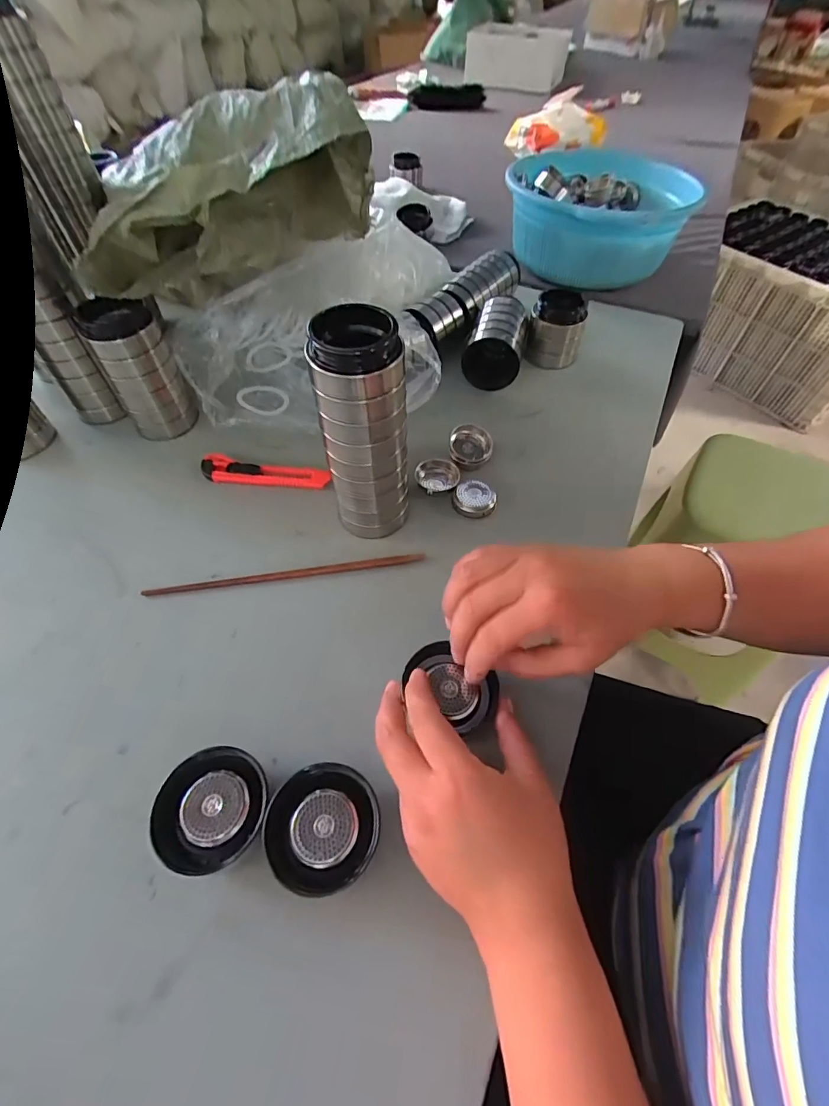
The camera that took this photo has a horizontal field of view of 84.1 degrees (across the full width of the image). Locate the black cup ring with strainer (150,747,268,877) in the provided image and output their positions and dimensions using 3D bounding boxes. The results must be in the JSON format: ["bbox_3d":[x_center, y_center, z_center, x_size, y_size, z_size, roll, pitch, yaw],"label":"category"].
[{"bbox_3d":[-0.125,0.162,0.292,0.063,0.030,0.065,0,54,0],"label":"black cup ring with strainer"}]

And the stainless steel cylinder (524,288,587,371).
[{"bbox_3d":[0.182,-0.287,0.593,0.067,0.072,0.057,17,56,11],"label":"stainless steel cylinder"}]

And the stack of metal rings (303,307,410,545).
[{"bbox_3d":[-0.040,-0.094,0.375,0.068,0.191,0.063,-4,54,-3],"label":"stack of metal rings"}]

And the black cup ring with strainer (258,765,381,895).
[{"bbox_3d":[-0.055,0.173,0.289,0.062,0.031,0.067,0,54,0],"label":"black cup ring with strainer"}]

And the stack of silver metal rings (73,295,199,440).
[{"bbox_3d":[-0.287,-0.192,0.485,0.056,0.129,0.062,5,54,3],"label":"stack of silver metal rings"}]

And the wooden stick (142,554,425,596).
[{"bbox_3d":[-0.114,0.019,0.411,0.243,0.004,0.010,-7,54,-5],"label":"wooden stick"}]

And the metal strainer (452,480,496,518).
[{"bbox_3d":[0.060,-0.055,0.459,0.043,0.011,0.039,5,54,3],"label":"metal strainer"}]

